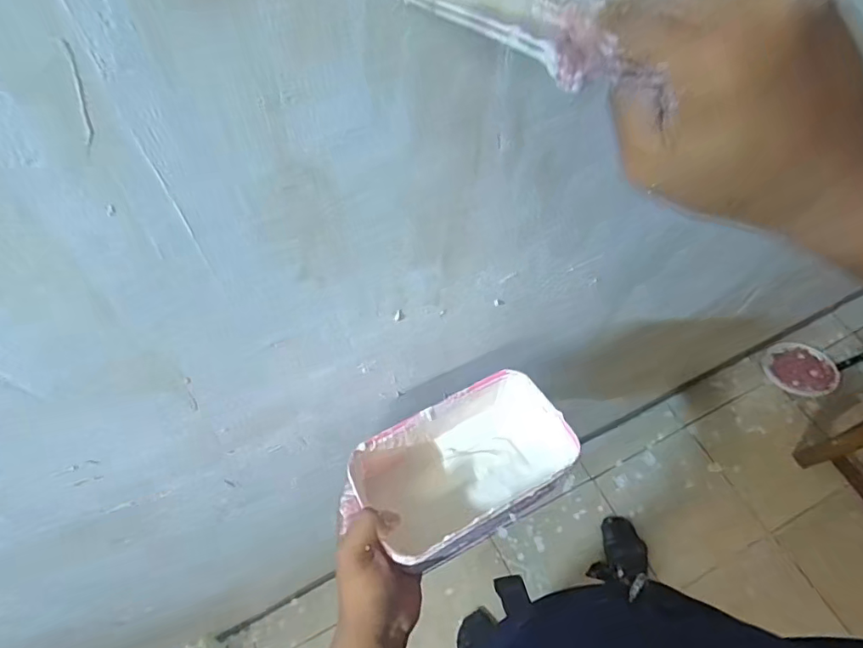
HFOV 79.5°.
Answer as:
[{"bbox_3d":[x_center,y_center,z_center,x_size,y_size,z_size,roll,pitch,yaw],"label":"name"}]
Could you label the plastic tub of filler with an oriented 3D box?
[{"bbox_3d":[0.033,0.132,0.476,0.177,0.110,0.112,-26,64,-11],"label":"plastic tub of filler"}]

